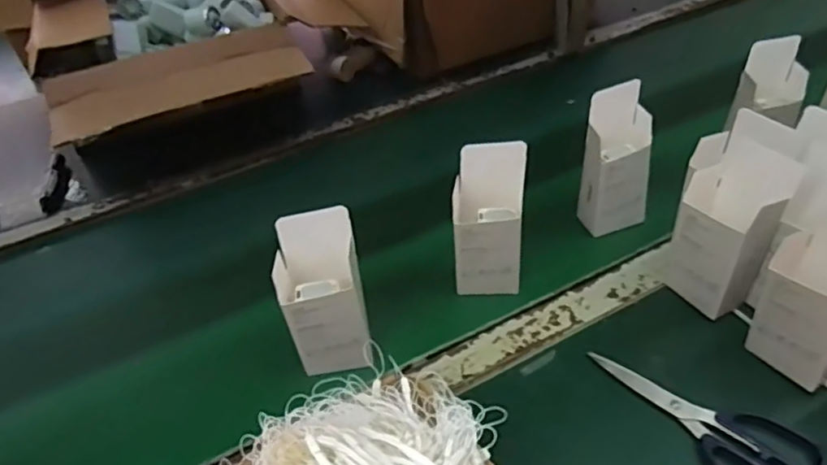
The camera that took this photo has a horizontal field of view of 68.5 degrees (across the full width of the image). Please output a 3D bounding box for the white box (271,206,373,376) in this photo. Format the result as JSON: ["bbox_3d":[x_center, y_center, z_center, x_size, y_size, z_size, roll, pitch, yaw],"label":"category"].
[{"bbox_3d":[-0.078,0.057,0.532,0.069,0.146,0.055,-13,42,-7],"label":"white box"}]

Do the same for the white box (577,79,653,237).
[{"bbox_3d":[0.216,-0.076,0.646,0.070,0.151,0.046,-15,43,-10],"label":"white box"}]

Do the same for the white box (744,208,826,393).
[{"bbox_3d":[0.334,0.057,0.499,0.063,0.134,0.076,-30,47,-24],"label":"white box"}]

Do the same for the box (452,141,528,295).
[{"bbox_3d":[0.073,-0.010,0.589,0.063,0.149,0.049,2,43,9],"label":"box"}]

